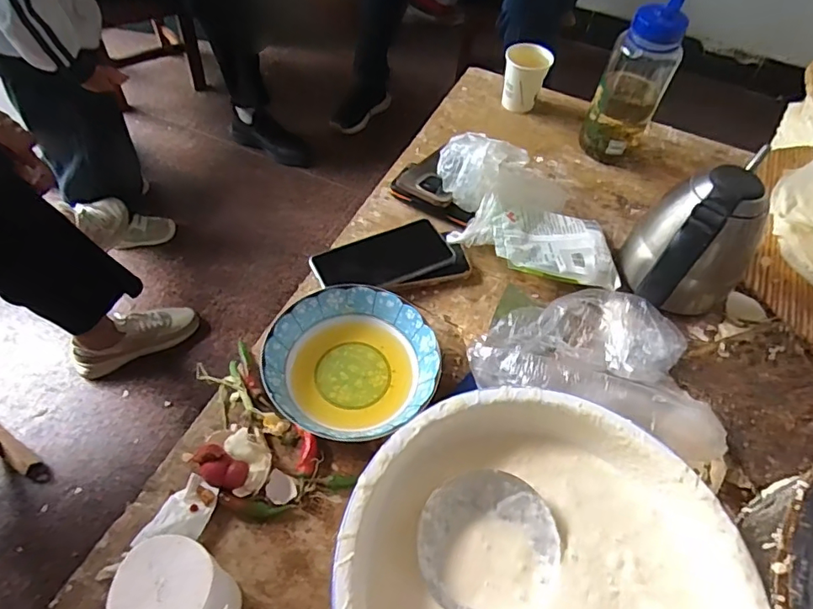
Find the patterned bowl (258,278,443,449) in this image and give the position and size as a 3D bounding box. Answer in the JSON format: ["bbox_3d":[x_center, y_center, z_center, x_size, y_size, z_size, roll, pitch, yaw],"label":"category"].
[{"bbox_3d":[-0.055,0.061,0.540,0.164,0.043,0.167,3,53,-4],"label":"patterned bowl"}]

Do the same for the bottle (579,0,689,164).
[{"bbox_3d":[0.320,-0.305,0.744,0.083,0.218,0.087,38,59,21],"label":"bottle"}]

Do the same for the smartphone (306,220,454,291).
[{"bbox_3d":[-0.030,-0.055,0.639,0.161,0.012,0.083,-22,61,-17],"label":"smartphone"}]

